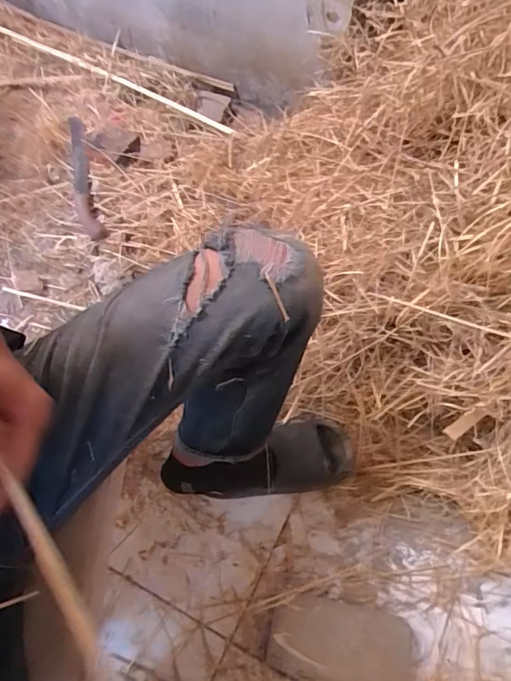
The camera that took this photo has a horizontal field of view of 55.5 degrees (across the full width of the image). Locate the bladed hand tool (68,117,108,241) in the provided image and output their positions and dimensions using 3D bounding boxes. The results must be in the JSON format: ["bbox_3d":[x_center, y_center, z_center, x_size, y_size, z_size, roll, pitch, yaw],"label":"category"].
[{"bbox_3d":[-0.410,-0.401,1.140,0.050,0.015,0.410,-16,66,-10],"label":"bladed hand tool"}]

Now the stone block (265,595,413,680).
[{"bbox_3d":[0.125,0.456,0.733,0.203,0.071,0.106,9,64,2],"label":"stone block"}]

